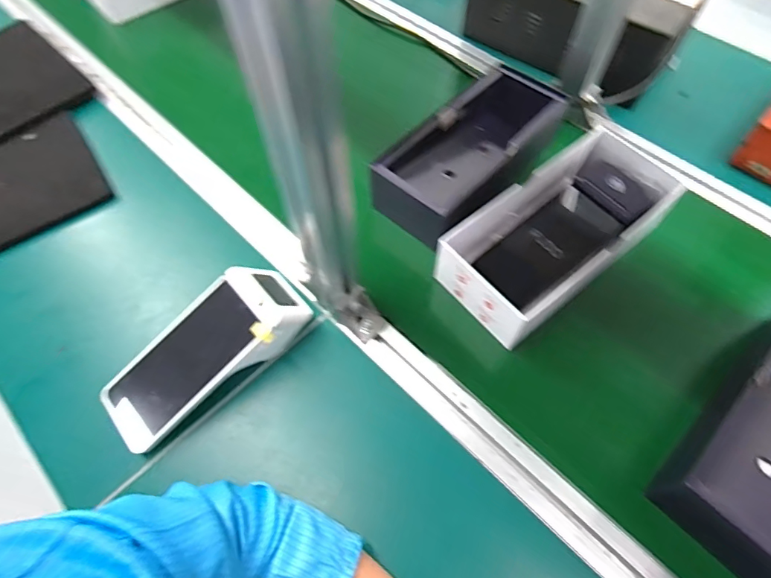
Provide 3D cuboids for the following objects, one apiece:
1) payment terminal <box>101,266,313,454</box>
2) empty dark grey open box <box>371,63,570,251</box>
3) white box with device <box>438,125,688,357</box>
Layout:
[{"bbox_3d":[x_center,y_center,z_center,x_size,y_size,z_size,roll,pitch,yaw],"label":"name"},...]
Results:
[{"bbox_3d":[-0.177,0.060,0.459,0.210,0.065,0.087,-35,66,-18],"label":"payment terminal"},{"bbox_3d":[0.113,-0.174,0.577,0.131,0.069,0.269,37,67,20],"label":"empty dark grey open box"},{"bbox_3d":[0.197,-0.071,0.515,0.272,0.060,0.124,-36,66,-18],"label":"white box with device"}]

